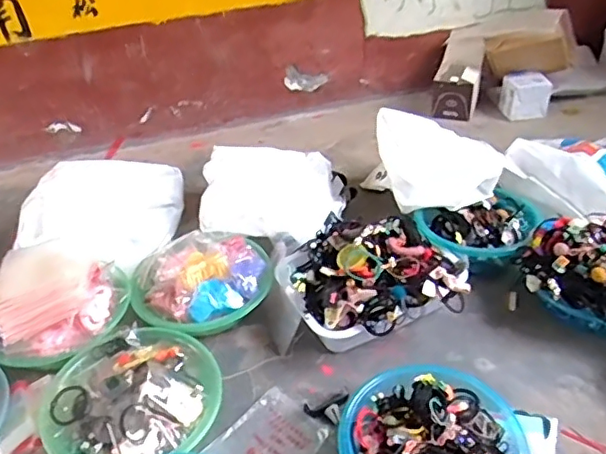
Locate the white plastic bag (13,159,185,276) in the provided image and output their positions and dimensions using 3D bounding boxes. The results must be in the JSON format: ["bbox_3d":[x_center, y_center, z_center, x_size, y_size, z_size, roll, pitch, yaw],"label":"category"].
[{"bbox_3d":[-0.400,-0.035,1.174,0.275,0.122,0.327,-4,37,0],"label":"white plastic bag"}]

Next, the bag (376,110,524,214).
[{"bbox_3d":[0.282,-0.144,1.132,0.250,0.130,0.195,-10,37,-8],"label":"bag"}]

